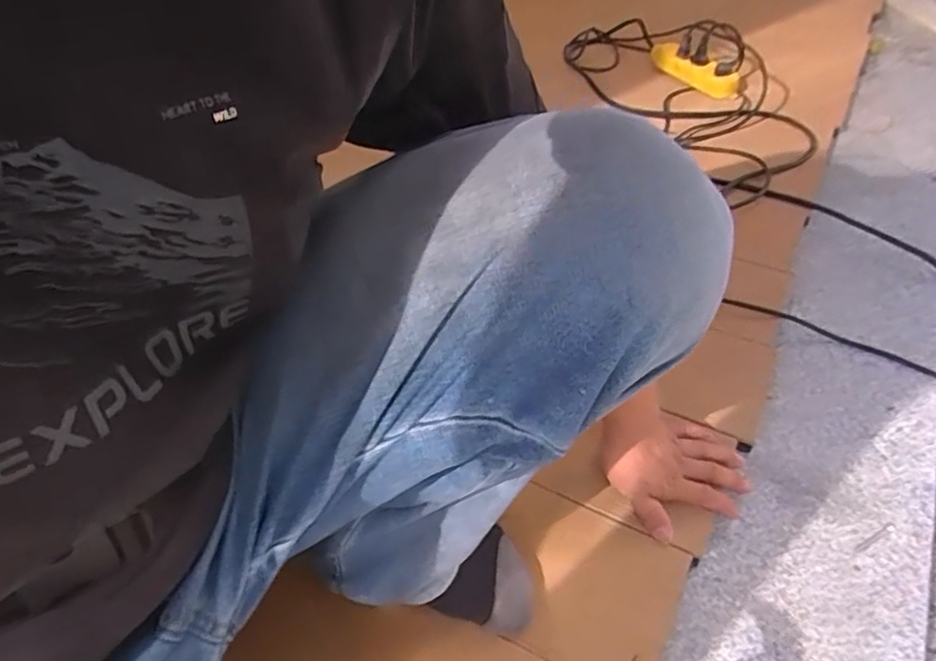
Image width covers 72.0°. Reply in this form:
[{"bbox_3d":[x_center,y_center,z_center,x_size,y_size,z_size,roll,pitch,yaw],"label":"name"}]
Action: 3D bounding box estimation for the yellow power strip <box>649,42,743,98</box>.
[{"bbox_3d":[0.432,-0.510,1.249,0.048,0.043,0.216,-28,50,-22],"label":"yellow power strip"}]

